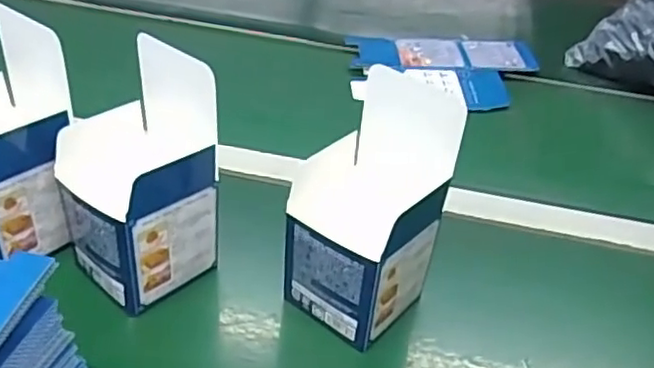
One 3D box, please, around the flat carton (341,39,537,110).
[{"bbox_3d":[0.149,-0.148,0.826,0.237,0.011,0.145,2,39,-5],"label":"flat carton"}]

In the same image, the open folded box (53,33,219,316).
[{"bbox_3d":[-0.142,-0.010,0.491,0.091,0.164,0.094,32,46,29],"label":"open folded box"}]

